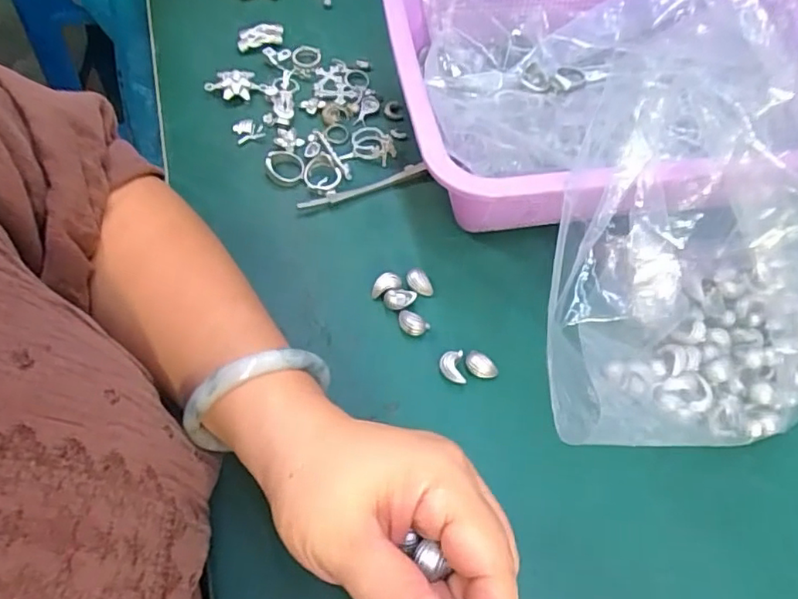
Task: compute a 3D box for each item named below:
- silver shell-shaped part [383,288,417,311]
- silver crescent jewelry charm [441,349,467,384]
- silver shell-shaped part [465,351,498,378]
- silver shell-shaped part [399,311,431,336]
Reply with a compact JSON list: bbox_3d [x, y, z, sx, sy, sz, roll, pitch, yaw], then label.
[{"bbox_3d":[0.000,0.000,0.357,0.019,0.010,0.014,6,61,1],"label":"silver shell-shaped part"},{"bbox_3d":[0.031,0.040,0.336,0.013,0.009,0.019,-3,60,-2],"label":"silver crescent jewelry charm"},{"bbox_3d":[0.048,0.039,0.337,0.019,0.007,0.013,18,62,7],"label":"silver shell-shaped part"},{"bbox_3d":[0.008,0.015,0.350,0.020,0.010,0.011,25,63,11],"label":"silver shell-shaped part"}]

